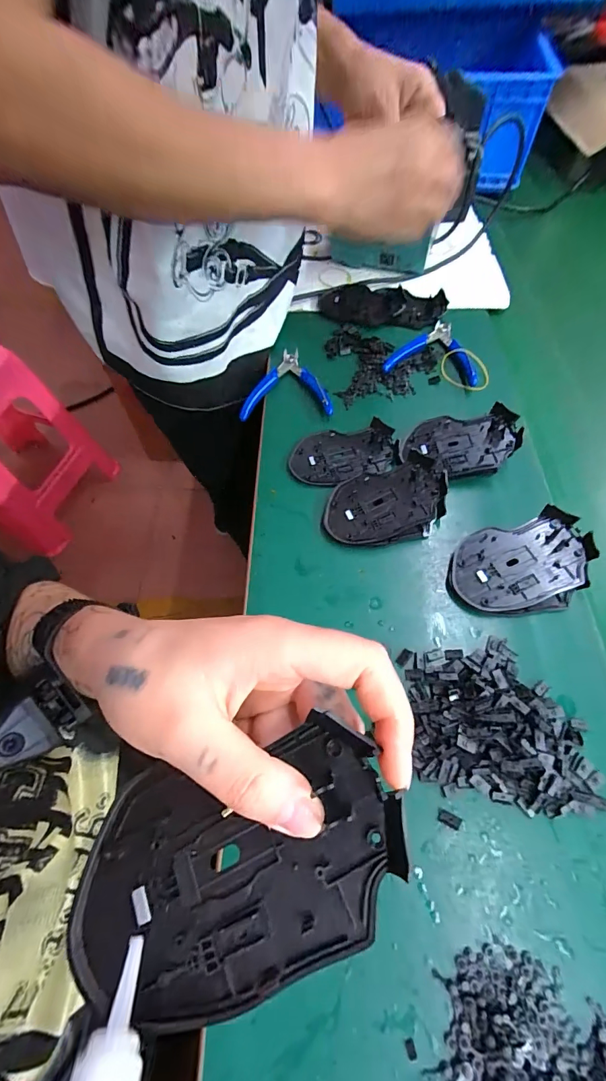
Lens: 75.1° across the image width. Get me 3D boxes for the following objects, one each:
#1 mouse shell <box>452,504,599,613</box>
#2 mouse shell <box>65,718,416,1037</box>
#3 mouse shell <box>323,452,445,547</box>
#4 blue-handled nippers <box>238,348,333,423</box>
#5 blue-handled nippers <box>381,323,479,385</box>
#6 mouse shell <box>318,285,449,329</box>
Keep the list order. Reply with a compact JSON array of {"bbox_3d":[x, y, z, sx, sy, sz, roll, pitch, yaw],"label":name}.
[{"bbox_3d":[0.187,0.020,0.343,0.113,0.036,0.080,-12,62,-6],"label":"mouse shell"},{"bbox_3d":[-0.022,0.112,0.137,0.112,0.015,0.069,-14,62,-8],"label":"mouse shell"},{"bbox_3d":[0.077,-0.038,0.376,0.109,0.037,0.076,-8,61,-4],"label":"mouse shell"},{"bbox_3d":[-0.021,-0.192,0.480,0.105,0.014,0.108,-2,61,-1],"label":"blue-handled nippers"},{"bbox_3d":[0.164,-0.246,0.498,0.109,0.020,0.113,12,62,7],"label":"blue-handled nippers"},{"bbox_3d":[0.110,-0.332,0.551,0.169,0.020,0.080,5,61,3],"label":"mouse shell"}]

